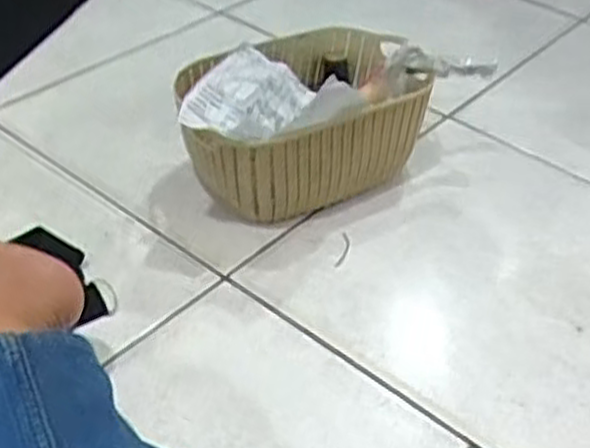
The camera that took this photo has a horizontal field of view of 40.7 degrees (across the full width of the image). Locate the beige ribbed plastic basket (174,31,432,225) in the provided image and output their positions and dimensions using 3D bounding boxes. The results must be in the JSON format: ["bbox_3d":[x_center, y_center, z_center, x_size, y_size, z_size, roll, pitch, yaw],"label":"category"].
[{"bbox_3d":[-0.005,-0.122,0.887,0.275,0.121,0.217,-20,46,-29],"label":"beige ribbed plastic basket"}]

